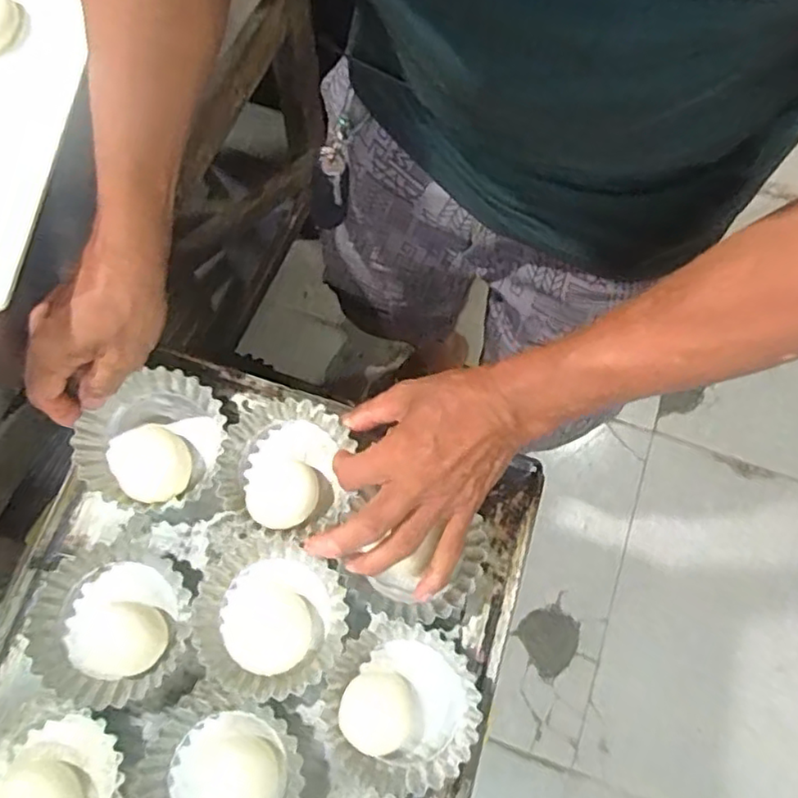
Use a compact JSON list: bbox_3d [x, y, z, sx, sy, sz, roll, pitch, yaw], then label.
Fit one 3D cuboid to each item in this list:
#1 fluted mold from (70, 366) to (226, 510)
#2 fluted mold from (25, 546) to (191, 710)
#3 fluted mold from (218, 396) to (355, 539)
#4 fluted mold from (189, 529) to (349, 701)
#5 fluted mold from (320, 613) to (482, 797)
[{"bbox_3d":[-0.180,0.030,0.472,0.088,0.038,0.100,32,74,9],"label":"fluted mold"},{"bbox_3d":[-0.194,0.152,0.433,0.094,0.035,0.096,6,72,1],"label":"fluted mold"},{"bbox_3d":[-0.081,0.049,0.467,0.097,0.034,0.090,23,71,8],"label":"fluted mold"},{"bbox_3d":[-0.094,0.149,0.443,0.110,0.030,0.098,22,73,6],"label":"fluted mold"},{"bbox_3d":[0.002,0.203,0.428,0.099,0.028,0.098,0,72,-1],"label":"fluted mold"}]

